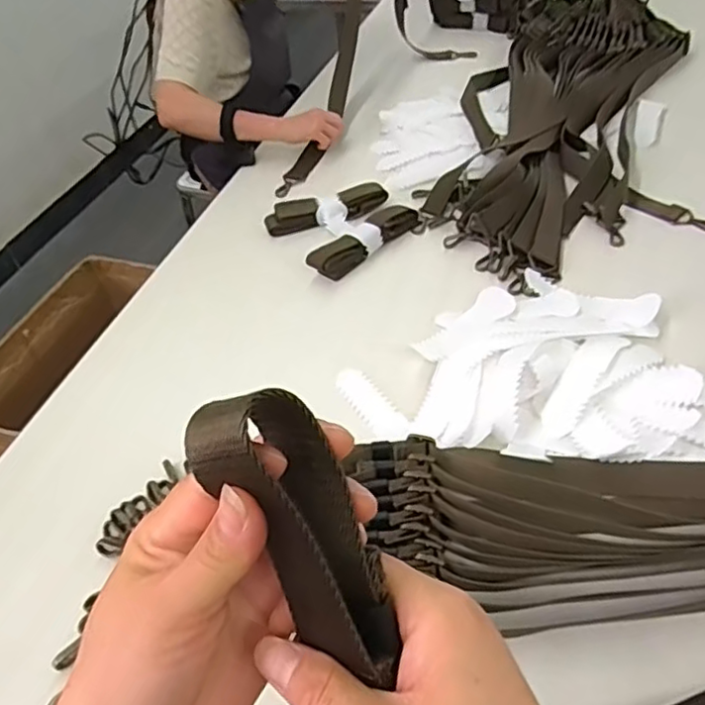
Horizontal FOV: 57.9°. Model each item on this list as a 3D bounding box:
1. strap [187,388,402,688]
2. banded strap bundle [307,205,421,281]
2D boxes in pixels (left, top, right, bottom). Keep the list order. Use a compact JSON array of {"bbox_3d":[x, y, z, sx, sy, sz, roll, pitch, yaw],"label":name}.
[{"bbox_3d":[-0.013,0.061,0.220,0.045,0.107,0.030,-31,13,-22],"label":"strap"},{"bbox_3d":[0.021,-0.172,0.945,0.191,0.032,0.053,-34,51,-24],"label":"banded strap bundle"}]

